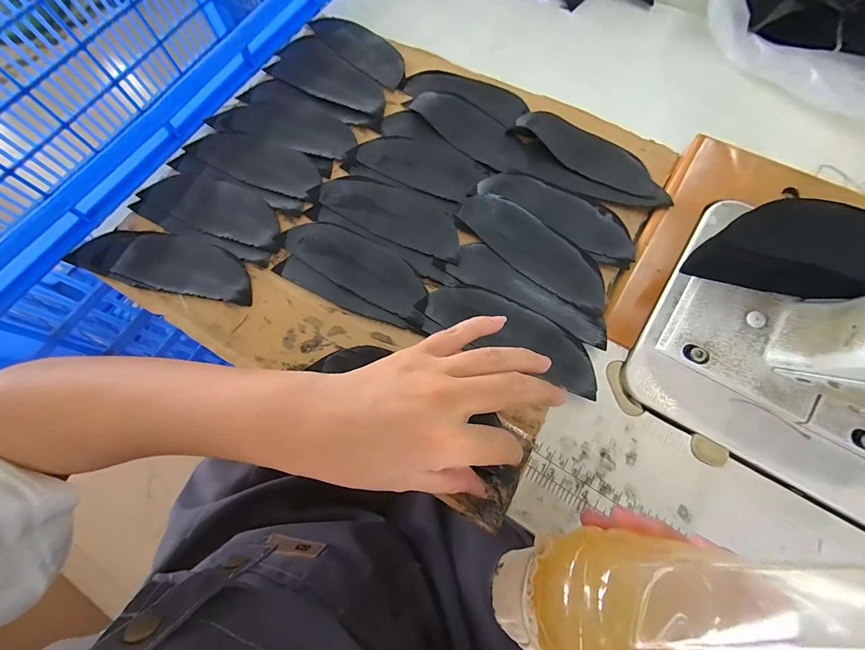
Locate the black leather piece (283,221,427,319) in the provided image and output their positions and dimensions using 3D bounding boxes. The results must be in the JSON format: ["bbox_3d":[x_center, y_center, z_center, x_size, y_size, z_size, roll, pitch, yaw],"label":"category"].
[{"bbox_3d":[-0.063,-0.051,0.299,0.124,0.007,0.045,28,74,10],"label":"black leather piece"}]

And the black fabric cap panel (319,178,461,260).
[{"bbox_3d":[-0.036,-0.096,0.311,0.129,0.008,0.049,20,73,8],"label":"black fabric cap panel"}]

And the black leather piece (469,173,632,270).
[{"bbox_3d":[0.104,-0.096,0.301,0.137,0.006,0.045,33,75,12],"label":"black leather piece"}]

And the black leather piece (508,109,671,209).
[{"bbox_3d":[0.142,-0.153,0.320,0.143,0.010,0.044,33,75,12],"label":"black leather piece"}]

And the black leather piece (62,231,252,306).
[{"bbox_3d":[-0.222,-0.052,0.301,0.157,0.008,0.049,15,74,6],"label":"black leather piece"}]

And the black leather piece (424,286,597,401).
[{"bbox_3d":[0.061,0.005,0.274,0.134,0.004,0.044,26,70,8],"label":"black leather piece"}]

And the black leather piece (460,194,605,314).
[{"bbox_3d":[0.082,-0.062,0.293,0.135,0.005,0.042,42,86,12],"label":"black leather piece"}]

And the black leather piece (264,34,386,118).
[{"bbox_3d":[-0.107,-0.247,0.364,0.063,0.007,0.142,-42,75,-12],"label":"black leather piece"}]

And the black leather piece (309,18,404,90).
[{"bbox_3d":[-0.074,-0.289,0.377,0.053,0.006,0.133,-43,75,-12],"label":"black leather piece"}]

